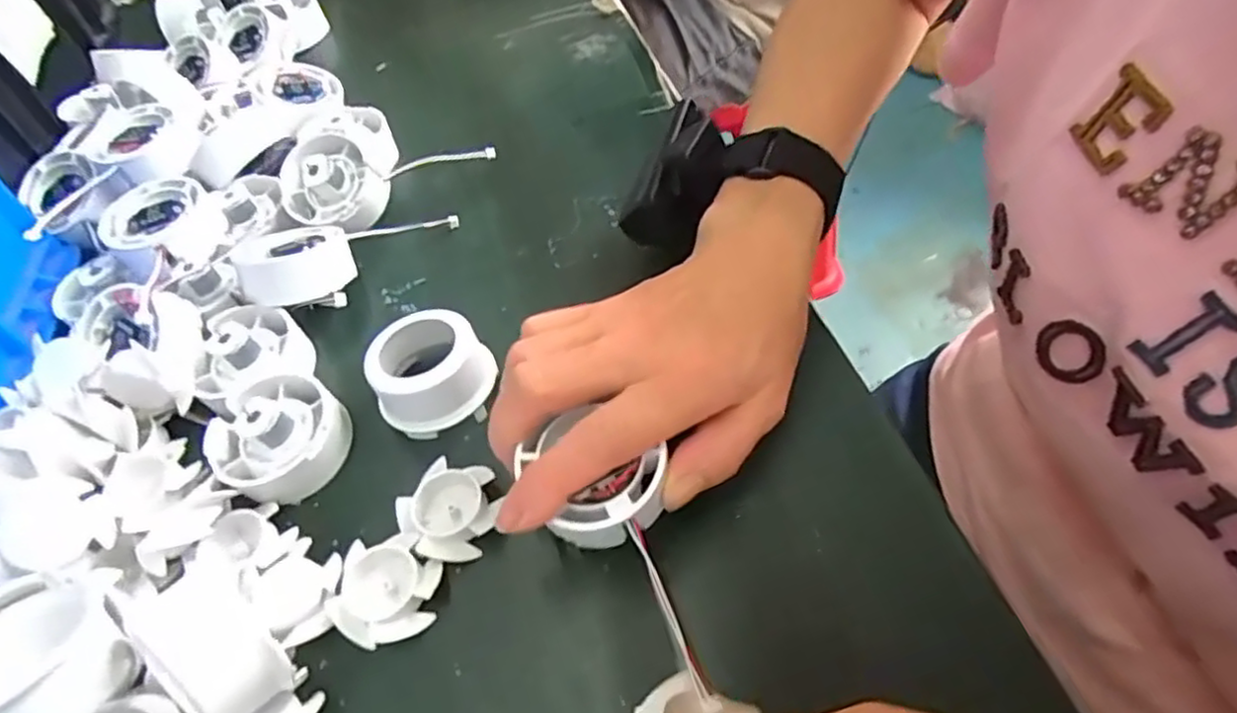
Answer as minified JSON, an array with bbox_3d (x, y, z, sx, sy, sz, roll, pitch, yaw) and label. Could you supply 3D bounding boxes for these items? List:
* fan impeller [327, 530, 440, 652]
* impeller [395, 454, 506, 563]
[{"bbox_3d":[-0.087,0.088,0.260,0.038,0.011,0.041,-5,53,6],"label":"fan impeller"},{"bbox_3d":[-0.066,0.061,0.276,0.038,0.012,0.038,-5,53,6],"label":"impeller"}]

